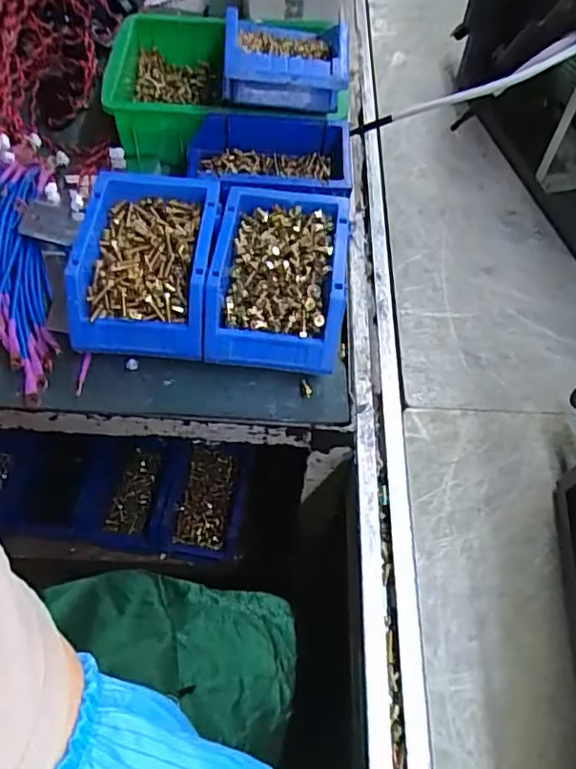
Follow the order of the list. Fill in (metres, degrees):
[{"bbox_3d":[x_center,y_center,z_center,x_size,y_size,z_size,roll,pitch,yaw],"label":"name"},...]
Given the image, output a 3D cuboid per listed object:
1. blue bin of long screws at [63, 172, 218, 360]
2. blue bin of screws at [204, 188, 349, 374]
[{"bbox_3d":[-0.119,-0.099,0.504,0.110,0.076,0.150,5,57,1],"label":"blue bin of long screws"},{"bbox_3d":[-0.007,-0.092,0.496,0.109,0.060,0.152,6,57,1],"label":"blue bin of screws"}]

